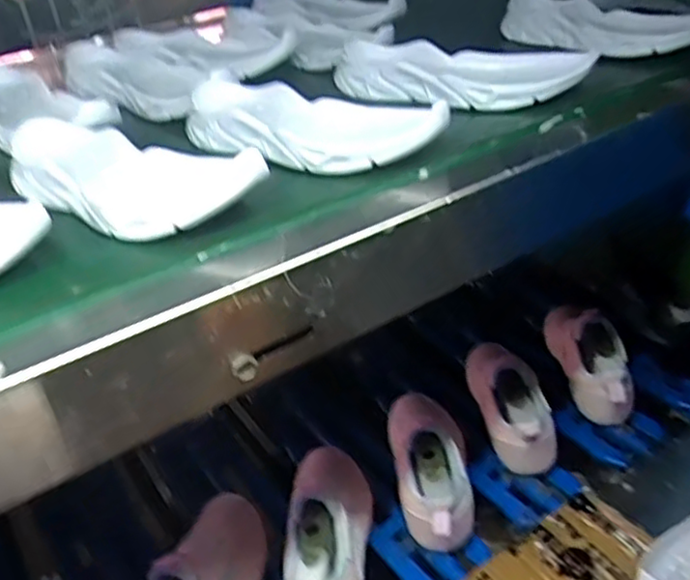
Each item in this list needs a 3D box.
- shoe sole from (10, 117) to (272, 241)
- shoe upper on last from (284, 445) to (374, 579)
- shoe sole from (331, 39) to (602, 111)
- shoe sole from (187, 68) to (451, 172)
[{"bbox_3d":[-0.164,-0.083,0.505,0.223,0.040,0.076,18,39,33],"label":"shoe sole"},{"bbox_3d":[-0.016,0.229,0.692,0.076,0.085,0.237,-3,32,5],"label":"shoe upper on last"},{"bbox_3d":[0.108,-0.209,0.661,0.241,0.043,0.099,8,35,20],"label":"shoe sole"},{"bbox_3d":[-0.035,-0.138,0.567,0.234,0.039,0.076,18,39,32],"label":"shoe sole"}]

